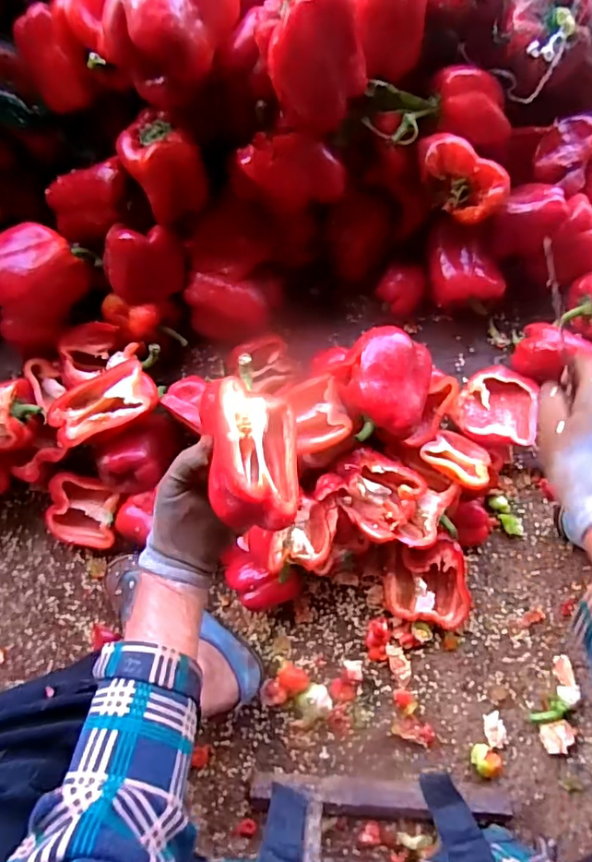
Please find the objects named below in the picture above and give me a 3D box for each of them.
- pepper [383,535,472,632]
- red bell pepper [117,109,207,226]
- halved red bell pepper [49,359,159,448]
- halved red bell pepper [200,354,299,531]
[{"bbox_3d":[0.156,0.186,0.645,0.099,0.045,0.111,-13,82,2],"label":"pepper"},{"bbox_3d":[-0.141,-0.290,0.583,0.076,0.085,0.084,-30,82,-1],"label":"red bell pepper"},{"bbox_3d":[-0.230,-0.032,0.640,0.132,0.052,0.078,-20,82,1],"label":"halved red bell pepper"},{"bbox_3d":[-0.036,0.009,0.436,0.070,0.061,0.140,-11,82,2],"label":"halved red bell pepper"}]

